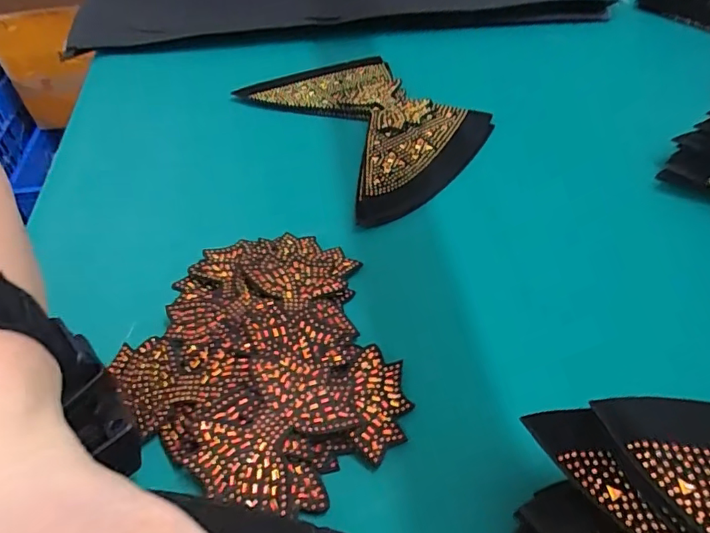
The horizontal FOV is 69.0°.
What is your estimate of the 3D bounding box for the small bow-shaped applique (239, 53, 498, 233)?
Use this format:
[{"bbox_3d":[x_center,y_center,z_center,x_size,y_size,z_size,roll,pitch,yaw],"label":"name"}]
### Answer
[{"bbox_3d":[0.013,-0.126,0.449,0.152,0.018,0.218,-29,53,-21],"label":"small bow-shaped applique"}]

